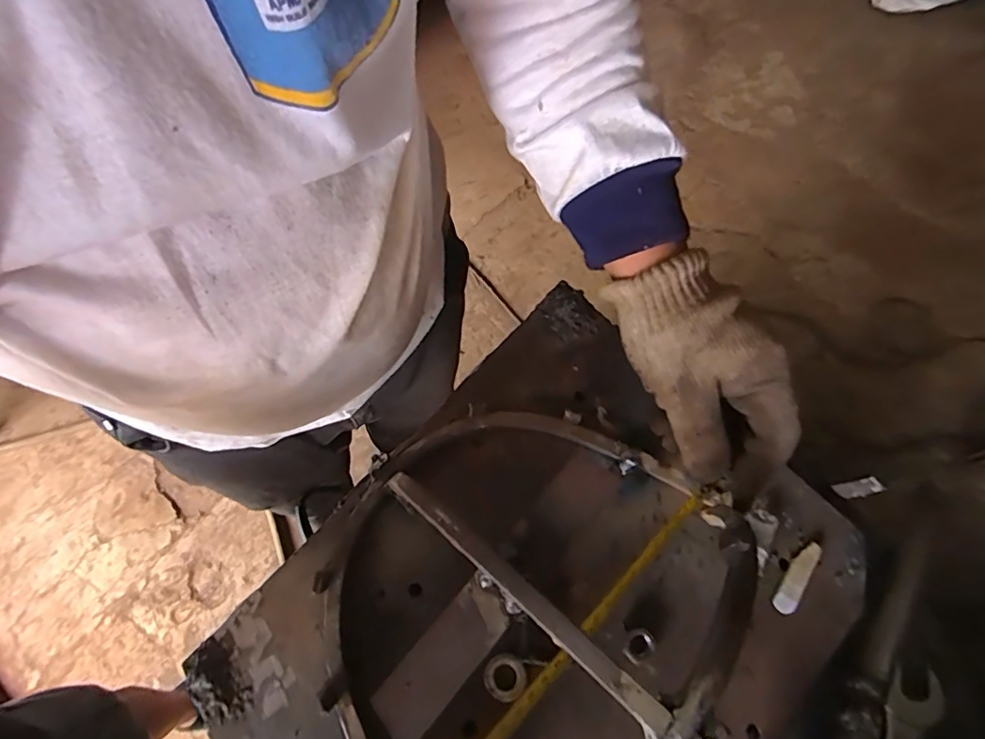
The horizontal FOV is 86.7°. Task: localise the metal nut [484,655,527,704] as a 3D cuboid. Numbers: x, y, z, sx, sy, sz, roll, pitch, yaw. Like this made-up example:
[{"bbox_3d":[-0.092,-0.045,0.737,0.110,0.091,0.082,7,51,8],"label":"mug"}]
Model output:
[{"bbox_3d":[0.007,0.179,0.303,0.023,0.004,0.024,-1,69,2],"label":"metal nut"}]

